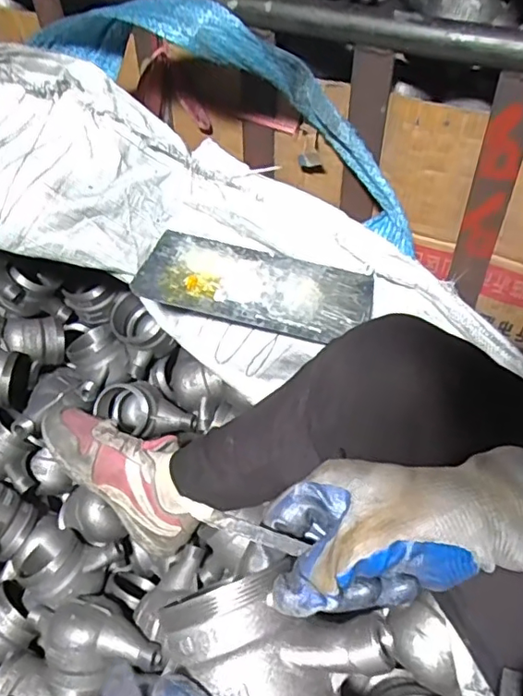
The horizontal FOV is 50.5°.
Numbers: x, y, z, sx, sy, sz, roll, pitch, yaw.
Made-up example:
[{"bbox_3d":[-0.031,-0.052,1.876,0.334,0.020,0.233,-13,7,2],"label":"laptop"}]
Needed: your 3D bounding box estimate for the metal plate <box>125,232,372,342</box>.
[{"bbox_3d":[-0.005,-0.065,0.578,0.232,0.009,0.114,14,48,5],"label":"metal plate"}]

